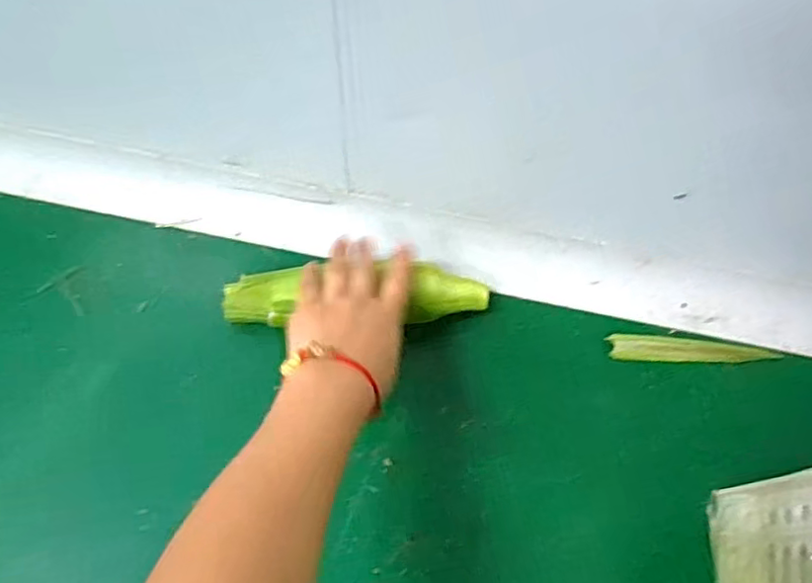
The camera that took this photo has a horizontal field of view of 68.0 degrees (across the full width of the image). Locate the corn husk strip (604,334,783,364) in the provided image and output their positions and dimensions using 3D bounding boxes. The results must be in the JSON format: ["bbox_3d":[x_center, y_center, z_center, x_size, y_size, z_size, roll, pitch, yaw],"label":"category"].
[{"bbox_3d":[0.259,0.053,0.543,0.151,0.006,0.022,4,93,-4],"label":"corn husk strip"}]

